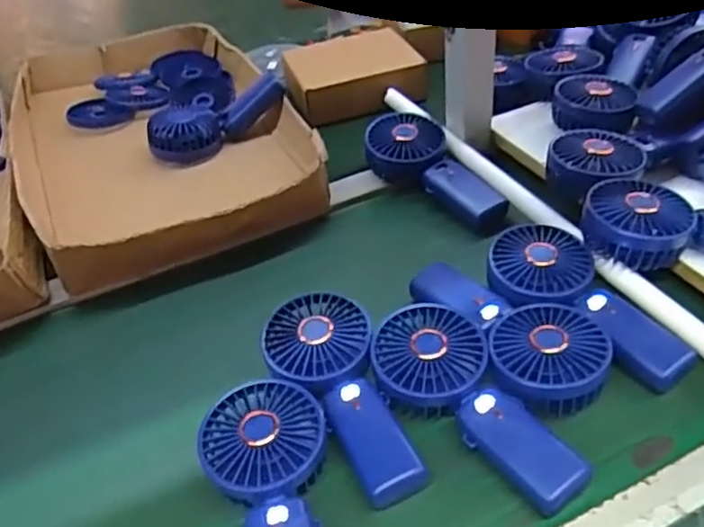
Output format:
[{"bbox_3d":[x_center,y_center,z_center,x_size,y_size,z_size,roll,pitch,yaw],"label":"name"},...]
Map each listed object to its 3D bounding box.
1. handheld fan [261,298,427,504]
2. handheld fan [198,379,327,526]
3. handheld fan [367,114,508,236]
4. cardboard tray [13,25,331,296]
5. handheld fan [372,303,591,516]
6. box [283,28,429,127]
[{"bbox_3d":[-0.013,0.100,0.514,0.079,0.048,0.186,-16,43,-8],"label":"handheld fan"},{"bbox_3d":[-0.058,0.163,0.448,0.083,0.039,0.180,-7,42,1],"label":"handheld fan"},{"bbox_3d":[0.089,-0.101,0.721,0.067,0.052,0.183,-34,48,-26],"label":"handheld fan"},{"bbox_3d":[-0.253,-0.166,0.859,0.316,0.077,0.527,-20,43,-15],"label":"cardboard tray"},{"bbox_3d":[0.082,0.103,0.489,0.089,0.038,0.185,-23,44,-16],"label":"handheld fan"},{"bbox_3d":[-0.003,-0.246,0.871,0.169,0.045,0.137,-11,42,-5],"label":"box"}]

